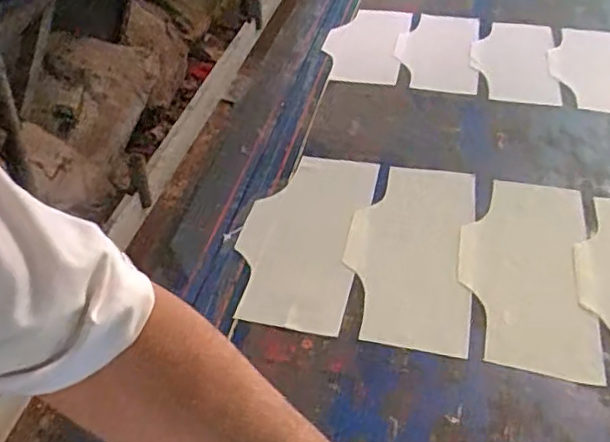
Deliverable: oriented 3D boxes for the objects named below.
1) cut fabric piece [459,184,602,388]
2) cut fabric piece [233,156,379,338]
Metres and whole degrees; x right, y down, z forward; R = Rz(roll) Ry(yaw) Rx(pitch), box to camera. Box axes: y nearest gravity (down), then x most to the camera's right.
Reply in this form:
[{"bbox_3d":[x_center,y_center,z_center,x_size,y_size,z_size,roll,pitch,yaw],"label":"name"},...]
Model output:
[{"bbox_3d":[0.229,0.048,0.664,0.129,0.009,0.265,8,44,11],"label":"cut fabric piece"},{"bbox_3d":[-0.003,0.012,0.715,0.133,0.009,0.279,8,41,10],"label":"cut fabric piece"}]

